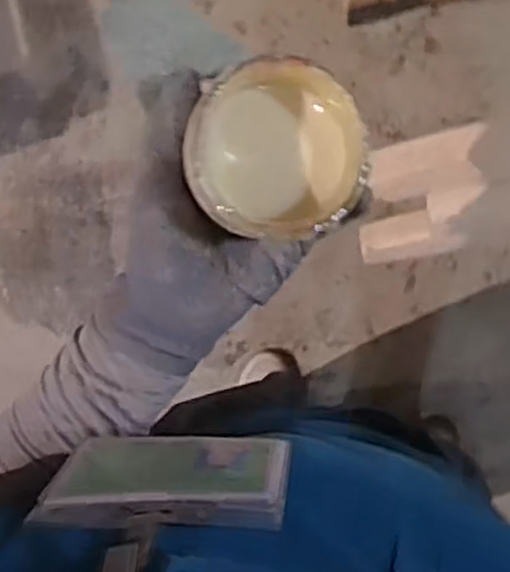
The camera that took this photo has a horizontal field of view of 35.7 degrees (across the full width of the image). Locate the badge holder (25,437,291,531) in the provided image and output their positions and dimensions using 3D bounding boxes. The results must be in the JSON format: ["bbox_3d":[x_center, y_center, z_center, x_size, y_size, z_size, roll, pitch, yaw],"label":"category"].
[{"bbox_3d":[-0.037,0.083,0.342,0.101,0.076,0.005,-1,104,4],"label":"badge holder"}]

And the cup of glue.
[{"bbox_3d":[0.006,-0.062,0.379,0.084,0.054,0.084,0,90,-17],"label":"cup of glue"}]

